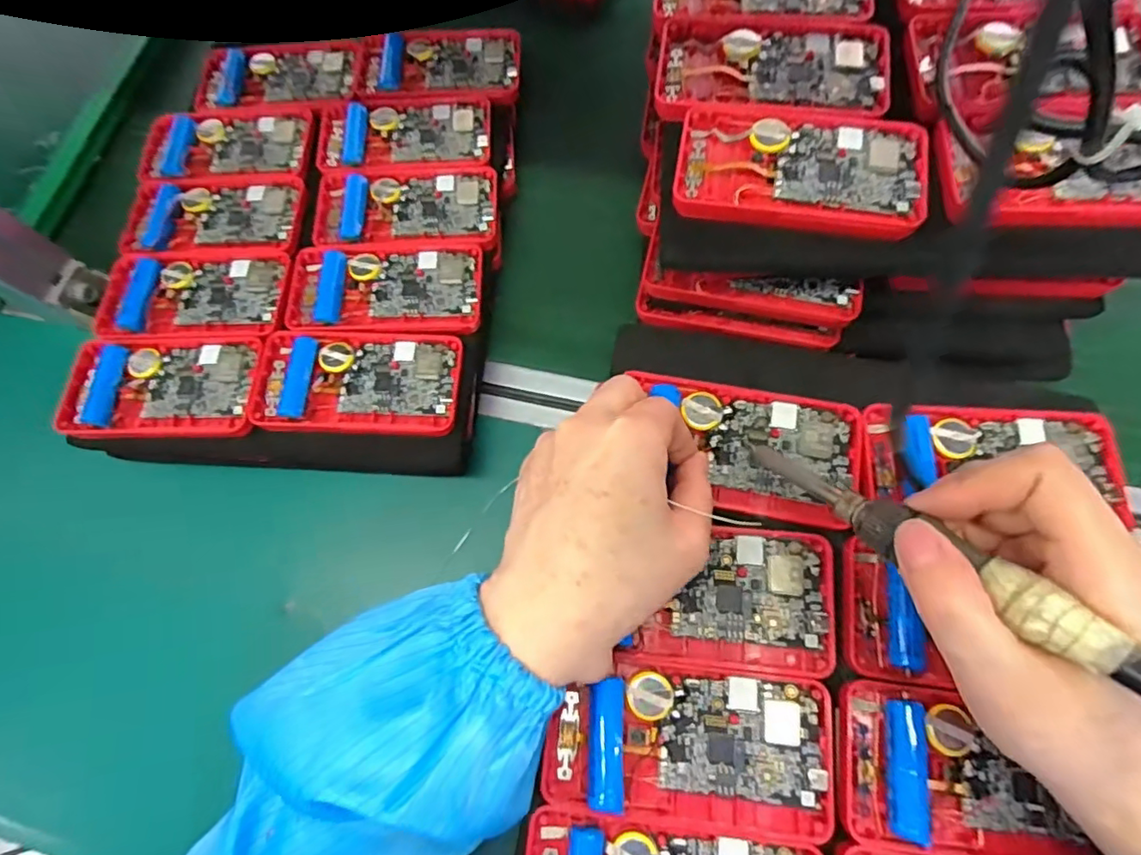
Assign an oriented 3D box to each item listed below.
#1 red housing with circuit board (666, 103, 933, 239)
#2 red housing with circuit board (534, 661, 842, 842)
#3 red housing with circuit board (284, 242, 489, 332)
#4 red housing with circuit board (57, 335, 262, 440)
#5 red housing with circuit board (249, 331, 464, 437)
[{"bbox_3d":[0.116,-0.133,0.292,0.119,0.015,0.067,7,72,7],"label":"red housing with circuit board"},{"bbox_3d":[0.051,0.137,0.250,0.118,0.014,0.059,4,72,6],"label":"red housing with circuit board"},{"bbox_3d":[-0.117,-0.089,0.367,0.121,0.013,0.065,0,71,5],"label":"red housing with circuit board"},{"bbox_3d":[-0.247,-0.026,0.350,0.116,0.013,0.064,0,71,5],"label":"red housing with circuit board"},{"bbox_3d":[-0.127,-0.028,0.345,0.121,0.011,0.063,2,71,6],"label":"red housing with circuit board"}]

